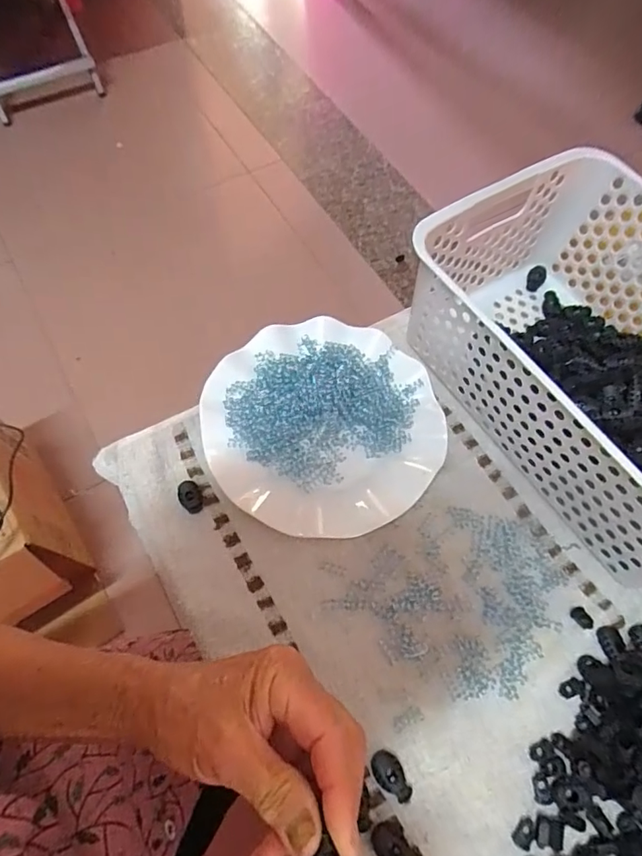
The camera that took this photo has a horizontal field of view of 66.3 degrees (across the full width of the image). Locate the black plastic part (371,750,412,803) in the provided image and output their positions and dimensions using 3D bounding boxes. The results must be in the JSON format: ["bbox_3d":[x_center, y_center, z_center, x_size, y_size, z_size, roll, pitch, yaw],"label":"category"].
[{"bbox_3d":[0.044,0.214,0.301,0.017,0.007,0.029,-34,70,-16],"label":"black plastic part"}]

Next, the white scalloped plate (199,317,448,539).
[{"bbox_3d":[0.002,-0.006,0.389,0.179,0.027,0.178,1,65,-2],"label":"white scalloped plate"}]

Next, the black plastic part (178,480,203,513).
[{"bbox_3d":[-0.098,0.052,0.369,0.016,0.009,0.023,-31,69,-15],"label":"black plastic part"}]

